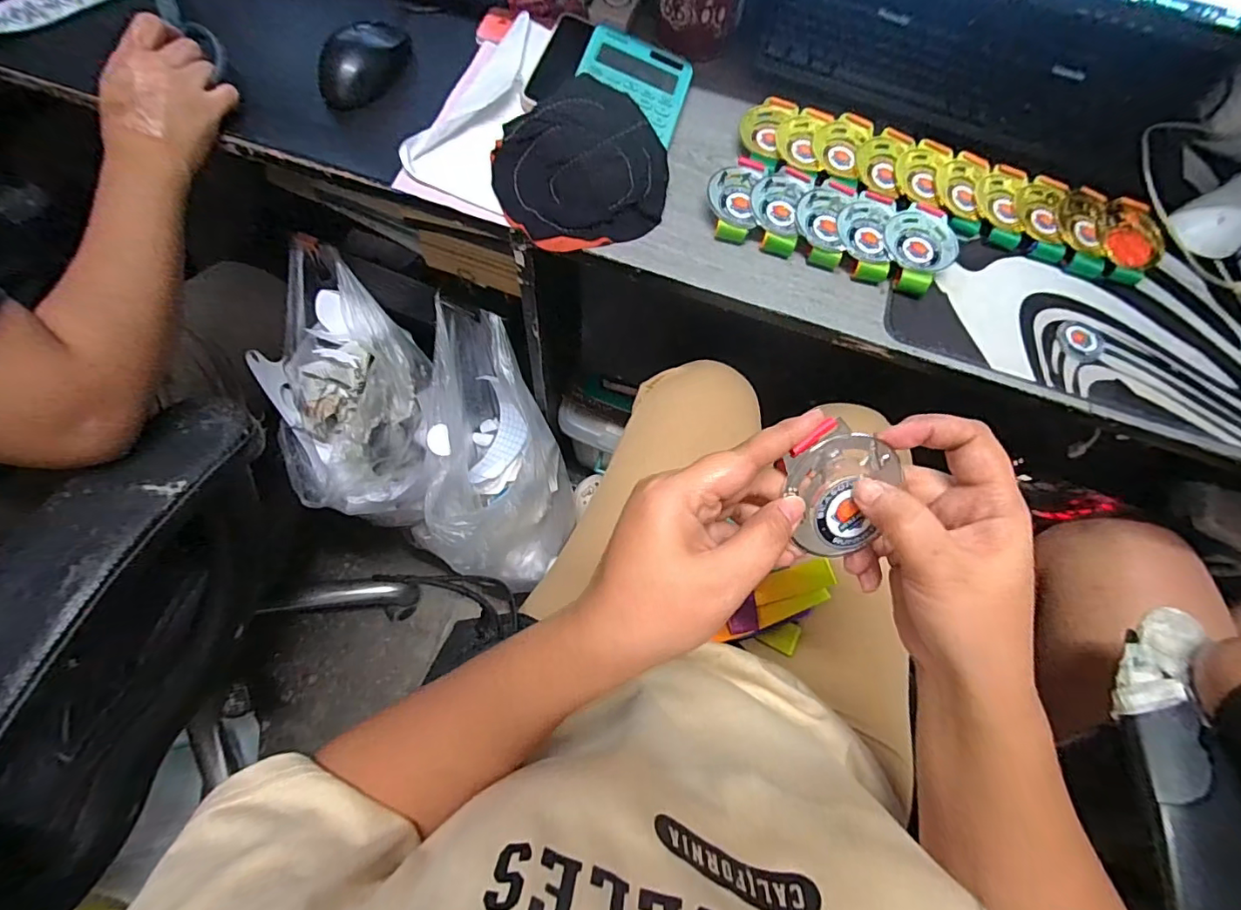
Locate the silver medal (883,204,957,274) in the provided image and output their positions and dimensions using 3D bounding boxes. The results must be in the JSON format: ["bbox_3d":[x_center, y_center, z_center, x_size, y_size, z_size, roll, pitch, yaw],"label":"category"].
[{"bbox_3d":[0.261,-0.188,0.458,0.072,0.006,0.061,-39,73,-12],"label":"silver medal"}]

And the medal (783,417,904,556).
[{"bbox_3d":[0.107,0.018,0.258,0.059,0.012,0.066,12,104,-10],"label":"medal"}]

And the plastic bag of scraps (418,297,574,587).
[{"bbox_3d":[-0.156,0.004,0.679,0.157,0.242,0.273,6,67,-2],"label":"plastic bag of scraps"}]

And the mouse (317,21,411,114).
[{"bbox_3d":[-0.249,-0.383,0.509,0.052,0.030,0.108,36,69,10],"label":"mouse"}]

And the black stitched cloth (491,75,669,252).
[{"bbox_3d":[-0.037,-0.262,0.474,0.150,0.027,0.159,-16,73,-7],"label":"black stitched cloth"}]

